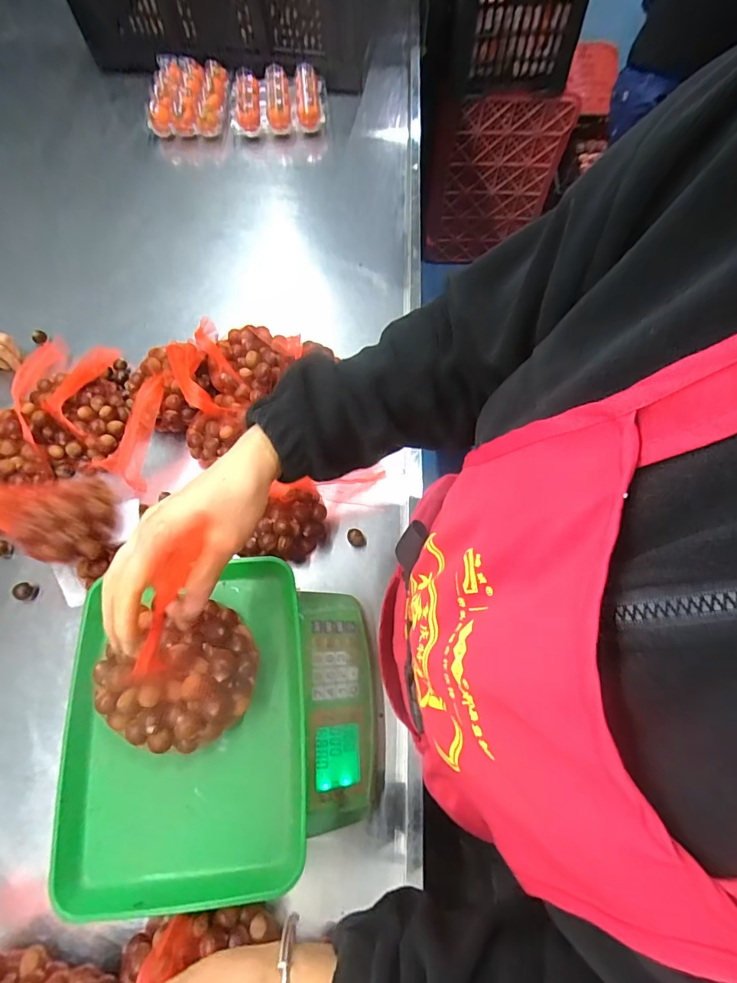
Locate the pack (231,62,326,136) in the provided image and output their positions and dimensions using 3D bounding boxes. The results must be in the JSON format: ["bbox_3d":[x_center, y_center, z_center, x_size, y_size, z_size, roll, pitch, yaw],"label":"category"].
[{"bbox_3d":[-0.179,-0.782,0.900,0.180,0.068,0.147,-6,73,0],"label":"pack"}]

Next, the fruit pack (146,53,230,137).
[{"bbox_3d":[-0.348,-0.779,0.892,0.142,0.059,0.195,2,74,3],"label":"fruit pack"}]

